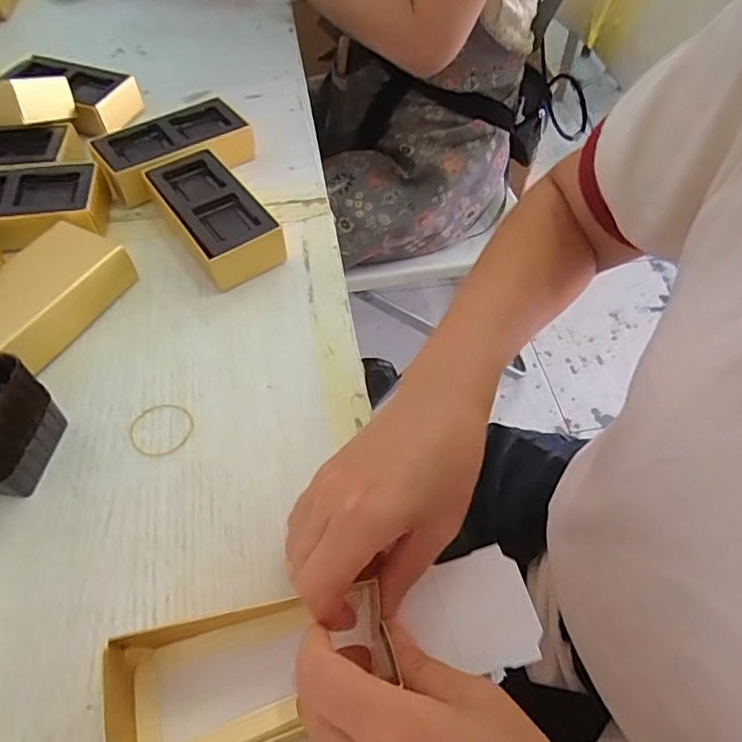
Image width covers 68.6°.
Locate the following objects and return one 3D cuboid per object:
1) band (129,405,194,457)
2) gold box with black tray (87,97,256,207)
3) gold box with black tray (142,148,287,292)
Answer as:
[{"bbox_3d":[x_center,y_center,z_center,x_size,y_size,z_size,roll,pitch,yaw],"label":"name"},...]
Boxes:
[{"bbox_3d":[-0.122,0.033,0.315,0.036,0.004,0.034,0,55,-1],"label":"band"},{"bbox_3d":[-0.158,-0.178,0.442,0.117,0.035,0.059,-33,61,-21],"label":"gold box with black tray"},{"bbox_3d":[-0.115,-0.112,0.398,0.056,0.034,0.117,-29,60,-19],"label":"gold box with black tray"}]

